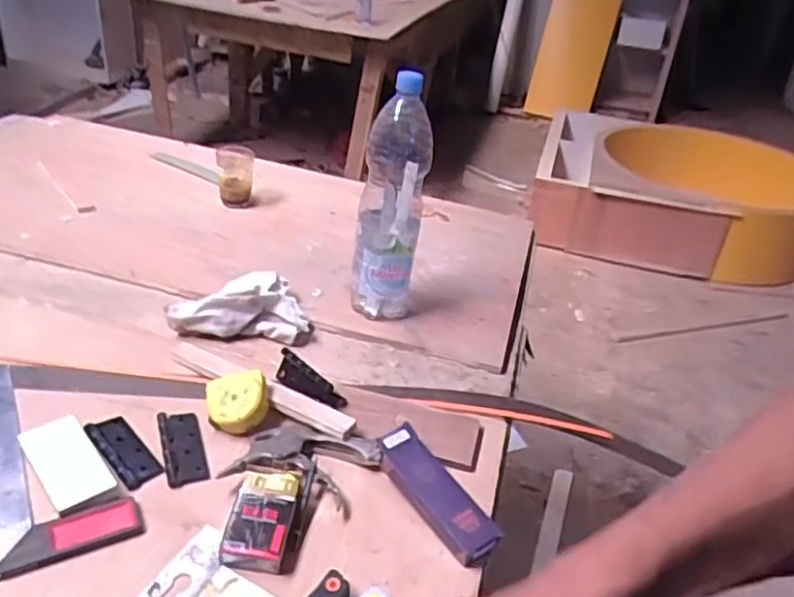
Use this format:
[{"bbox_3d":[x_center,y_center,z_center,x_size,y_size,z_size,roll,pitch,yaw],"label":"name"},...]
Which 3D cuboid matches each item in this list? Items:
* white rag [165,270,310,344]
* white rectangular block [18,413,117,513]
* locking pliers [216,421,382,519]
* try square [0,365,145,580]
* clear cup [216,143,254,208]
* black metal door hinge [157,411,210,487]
[{"bbox_3d":[-0.213,0.005,0.934,0.176,0.062,0.092,4,32,-6],"label":"white rag"},{"bbox_3d":[-0.333,0.166,0.690,0.057,0.021,0.113,-22,43,-39],"label":"white rectangular block"},{"bbox_3d":[-0.094,0.171,0.722,0.137,0.024,0.098,15,33,10],"label":"locking pliers"},{"bbox_3d":[-0.367,0.154,0.713,0.123,0.012,0.292,-12,38,-29],"label":"try square"},{"bbox_3d":[-0.294,-0.222,1.232,0.065,0.098,0.054,0,33,-12],"label":"clear cup"},{"bbox_3d":[-0.232,0.156,0.735,0.042,0.011,0.108,-7,35,-22],"label":"black metal door hinge"}]

